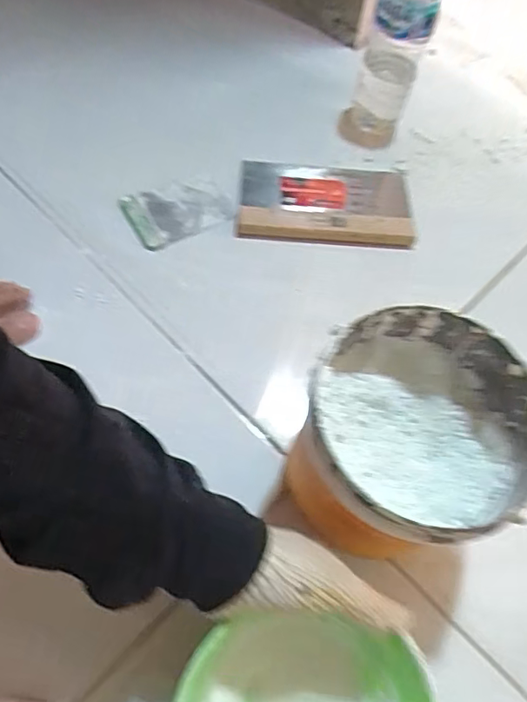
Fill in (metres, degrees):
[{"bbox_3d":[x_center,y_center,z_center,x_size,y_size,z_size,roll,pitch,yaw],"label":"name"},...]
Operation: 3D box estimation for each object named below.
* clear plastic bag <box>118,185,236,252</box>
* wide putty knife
[{"bbox_3d":[-0.099,-0.164,0.607,0.111,0.007,0.087,-28,69,-16],"label":"clear plastic bag"},{"bbox_3d":[0.073,-0.177,0.619,0.198,0.012,0.117,2,64,-3],"label":"wide putty knife"}]

